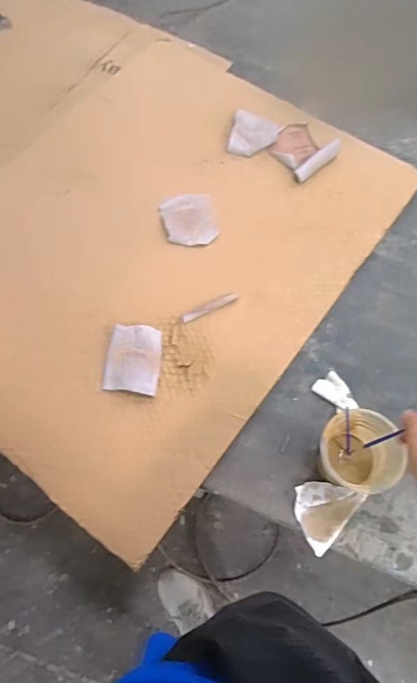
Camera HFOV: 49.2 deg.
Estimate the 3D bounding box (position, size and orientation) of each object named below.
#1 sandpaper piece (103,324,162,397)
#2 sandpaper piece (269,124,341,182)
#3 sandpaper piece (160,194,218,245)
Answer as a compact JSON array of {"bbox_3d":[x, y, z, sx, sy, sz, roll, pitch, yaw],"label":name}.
[{"bbox_3d":[-0.130,0.028,0.800,0.090,0.020,0.121,7,68,3],"label":"sandpaper piece"},{"bbox_3d":[0.200,-0.420,0.977,0.112,0.025,0.132,-36,72,-13],"label":"sandpaper piece"},{"bbox_3d":[-0.040,-0.247,0.921,0.103,0.013,0.118,-11,68,-4],"label":"sandpaper piece"}]

